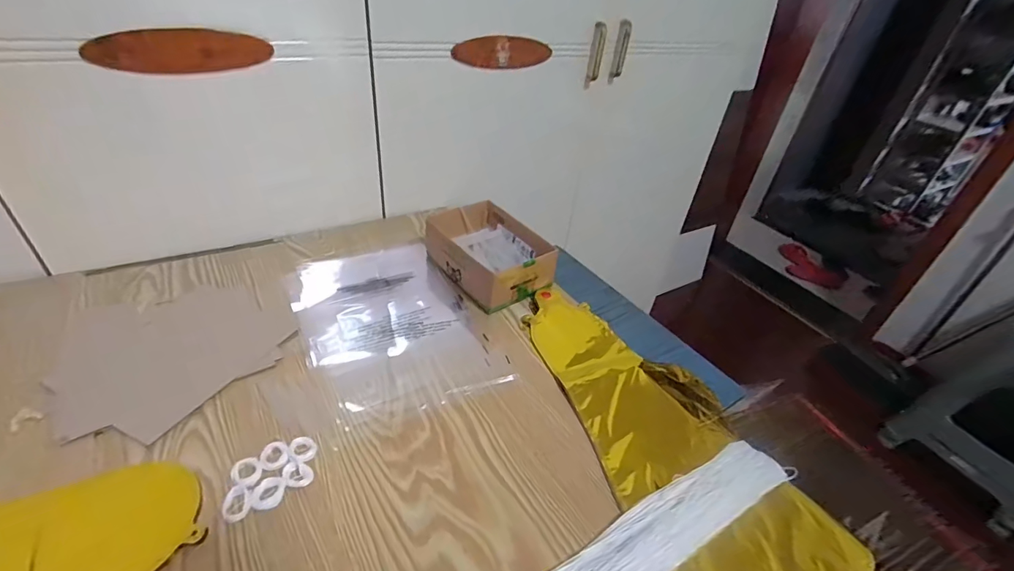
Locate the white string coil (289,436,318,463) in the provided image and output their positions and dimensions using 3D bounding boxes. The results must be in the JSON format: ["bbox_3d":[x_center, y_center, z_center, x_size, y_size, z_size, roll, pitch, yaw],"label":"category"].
[{"bbox_3d":[-0.197,0.158,0.426,0.023,0.008,0.028,-25,48,-36],"label":"white string coil"}]

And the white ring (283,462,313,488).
[{"bbox_3d":[-0.193,0.175,0.406,0.026,0.005,0.021,11,37,4],"label":"white ring"}]

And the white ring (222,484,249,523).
[{"bbox_3d":[-0.234,0.188,0.382,0.020,0.006,0.030,-15,42,-27],"label":"white ring"}]

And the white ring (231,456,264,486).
[{"bbox_3d":[-0.237,0.170,0.403,0.031,0.004,0.024,33,44,30],"label":"white ring"}]

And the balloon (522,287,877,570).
[{"bbox_3d":[0.176,0.148,0.497,0.191,0.017,0.450,-9,40,-21],"label":"balloon"}]

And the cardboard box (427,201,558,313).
[{"bbox_3d":[-0.026,-0.049,0.679,0.130,0.065,0.179,-20,45,-32],"label":"cardboard box"}]

